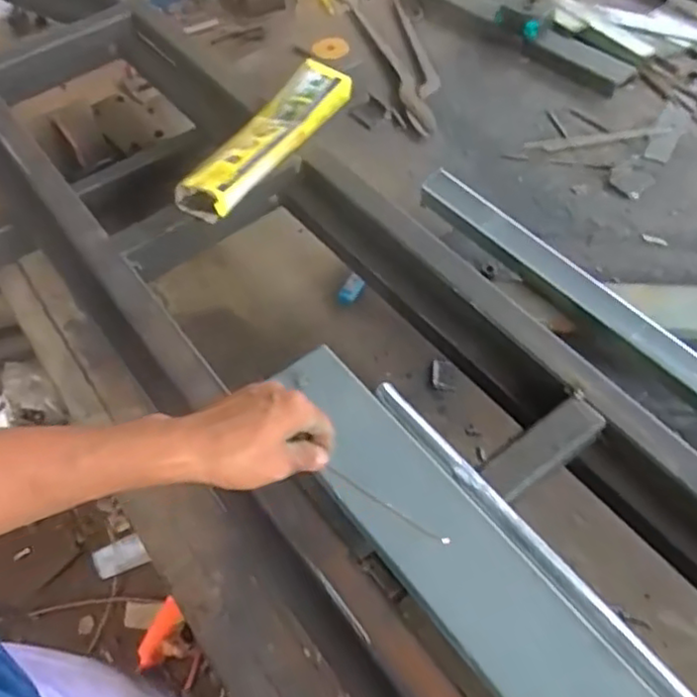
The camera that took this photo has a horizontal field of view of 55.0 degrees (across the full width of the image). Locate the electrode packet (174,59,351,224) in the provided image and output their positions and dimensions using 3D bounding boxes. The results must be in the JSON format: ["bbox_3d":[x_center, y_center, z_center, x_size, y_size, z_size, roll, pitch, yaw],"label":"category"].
[{"bbox_3d":[-0.108,-0.287,0.913,0.079,0.048,0.302,25,60,21],"label":"electrode packet"}]

